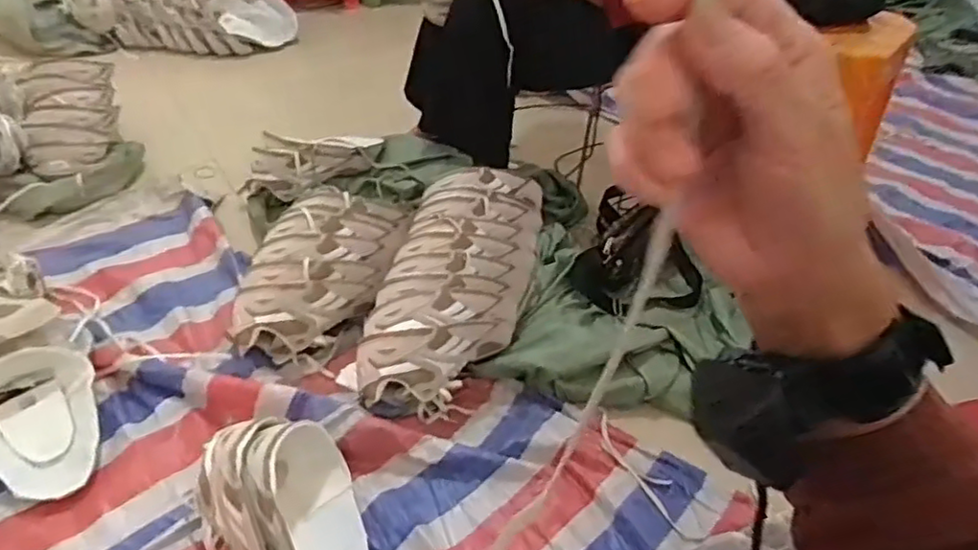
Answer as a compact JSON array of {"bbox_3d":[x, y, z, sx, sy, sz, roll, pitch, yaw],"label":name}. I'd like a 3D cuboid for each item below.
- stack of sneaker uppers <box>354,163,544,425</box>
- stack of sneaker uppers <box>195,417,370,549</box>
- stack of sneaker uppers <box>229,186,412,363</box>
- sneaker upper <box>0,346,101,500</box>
[{"bbox_3d":[-0.055,0.012,1.112,0.246,0.119,0.469,9,42,3],"label":"stack of sneaker uppers"},{"bbox_3d":[-0.253,0.306,0.809,0.187,0.142,0.255,-12,45,-20],"label":"stack of sneaker uppers"},{"bbox_3d":[-0.288,-0.017,1.139,0.204,0.144,0.363,14,42,8],"label":"stack of sneaker uppers"},{"bbox_3d":[-0.635,0.214,0.926,0.162,0.068,0.218,-24,50,-30],"label":"sneaker upper"}]

